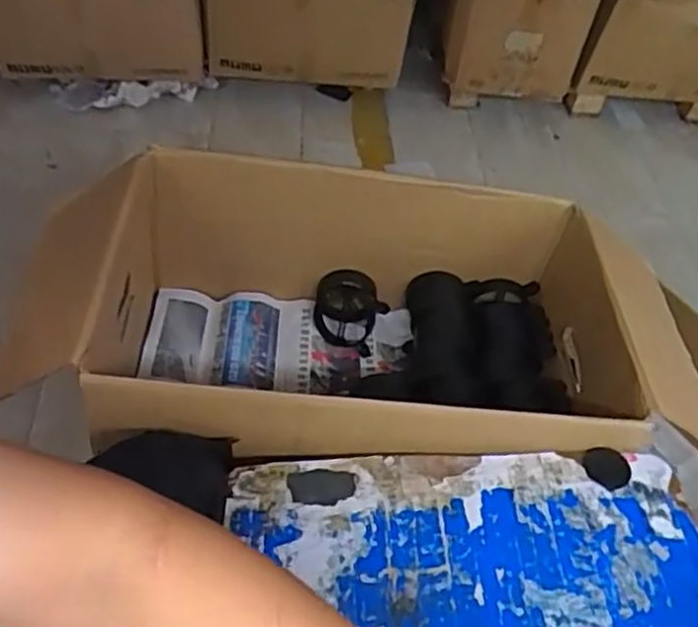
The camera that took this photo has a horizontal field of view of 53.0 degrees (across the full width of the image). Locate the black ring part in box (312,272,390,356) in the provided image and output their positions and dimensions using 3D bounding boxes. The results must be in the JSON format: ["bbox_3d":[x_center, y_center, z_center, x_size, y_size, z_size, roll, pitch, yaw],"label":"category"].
[{"bbox_3d":[0.000,-0.003,1.145,0.118,0.079,0.101,12,50,4],"label":"black ring part in box"}]

